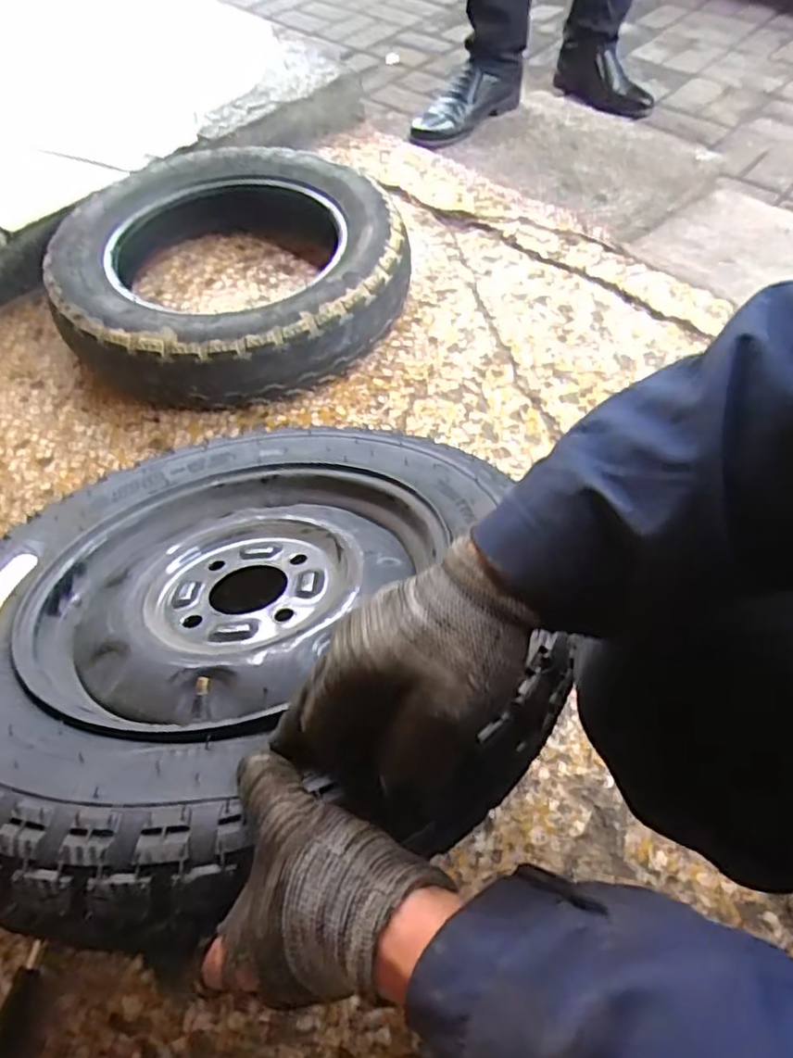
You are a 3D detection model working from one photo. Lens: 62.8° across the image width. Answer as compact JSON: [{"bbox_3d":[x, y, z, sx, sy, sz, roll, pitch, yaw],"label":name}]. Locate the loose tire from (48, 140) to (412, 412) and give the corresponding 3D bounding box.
[{"bbox_3d":[-0.218,-0.350,0.882,0.435,0.111,0.440,-12,56,-6],"label":"loose tire"}]

